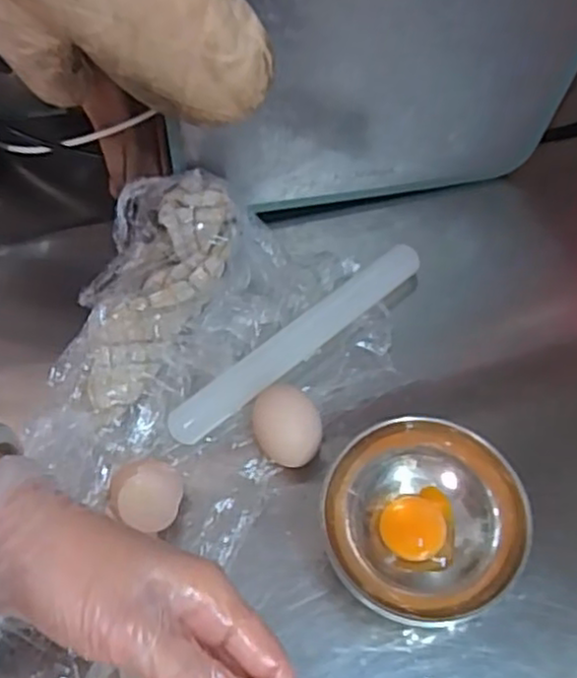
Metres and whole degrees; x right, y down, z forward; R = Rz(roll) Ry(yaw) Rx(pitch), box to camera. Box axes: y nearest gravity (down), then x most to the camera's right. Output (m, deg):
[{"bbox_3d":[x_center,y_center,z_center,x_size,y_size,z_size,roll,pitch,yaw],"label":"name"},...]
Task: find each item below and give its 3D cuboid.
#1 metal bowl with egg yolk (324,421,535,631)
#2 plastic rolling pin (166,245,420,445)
[{"bbox_3d":[0.078,0.108,0.417,0.112,0.058,0.103,0,62,0],"label":"metal bowl with egg yolk"},{"bbox_3d":[0.008,0.002,0.499,0.216,0.025,0.026,-37,67,-18],"label":"plastic rolling pin"}]

